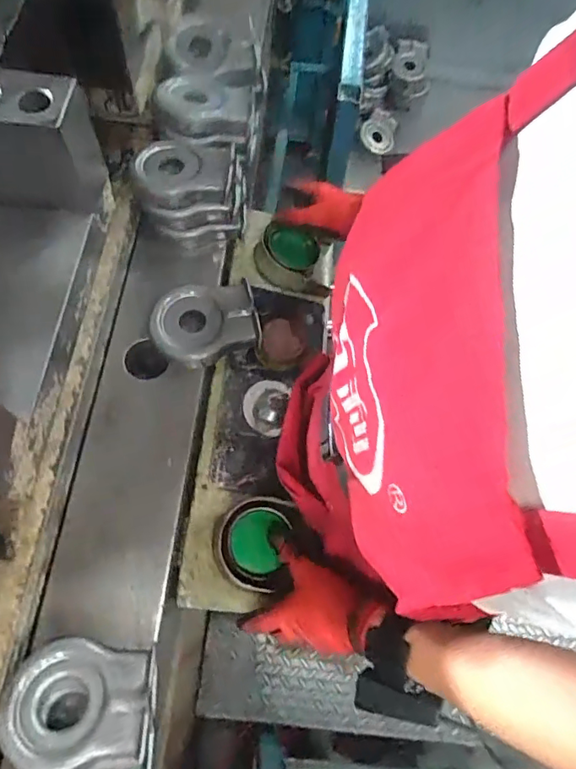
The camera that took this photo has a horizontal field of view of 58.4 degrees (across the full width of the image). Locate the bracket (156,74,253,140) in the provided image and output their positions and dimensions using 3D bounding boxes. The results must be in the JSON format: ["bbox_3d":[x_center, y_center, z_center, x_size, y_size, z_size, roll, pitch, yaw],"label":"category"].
[{"bbox_3d":[-0.108,-0.365,0.681,0.120,0.041,0.102,-2,68,-4],"label":"bracket"}]

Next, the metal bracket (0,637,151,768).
[{"bbox_3d":[-0.181,0.271,0.441,0.117,0.032,0.094,4,52,-7],"label":"metal bracket"}]

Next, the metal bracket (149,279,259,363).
[{"bbox_3d":[-0.100,-0.074,0.624,0.125,0.046,0.100,-10,68,-7],"label":"metal bracket"}]

